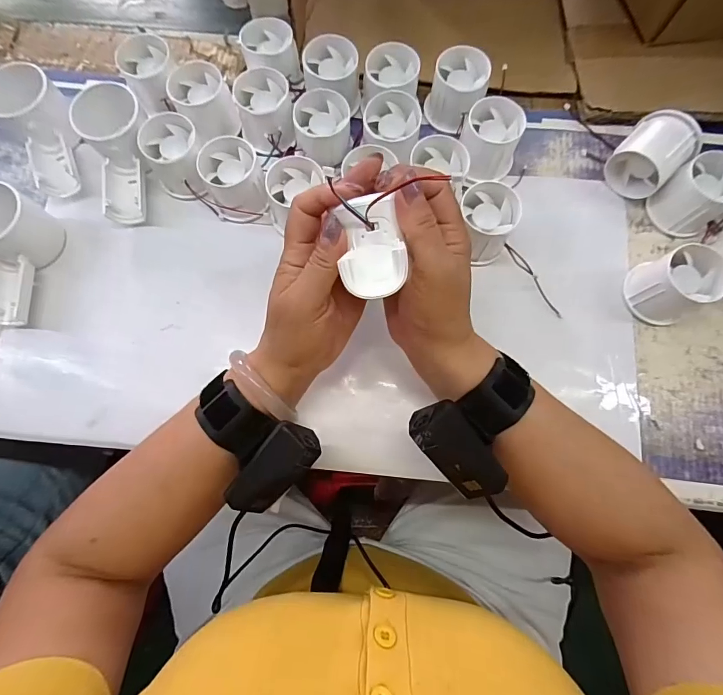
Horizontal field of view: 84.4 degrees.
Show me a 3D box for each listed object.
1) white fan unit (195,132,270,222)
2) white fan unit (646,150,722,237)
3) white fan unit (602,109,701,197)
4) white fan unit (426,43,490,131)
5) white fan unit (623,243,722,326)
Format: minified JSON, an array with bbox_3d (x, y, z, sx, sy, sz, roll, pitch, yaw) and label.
[{"bbox_3d":[-0.116,-0.152,0.365,0.052,0.047,0.056,0,76,0],"label":"white fan unit"},{"bbox_3d":[0.301,-0.135,0.357,0.052,0.049,0.054,-32,78,-7],"label":"white fan unit"},{"bbox_3d":[0.263,-0.171,0.362,0.059,0.055,0.053,41,79,10],"label":"white fan unit"},{"bbox_3d":[0.091,-0.244,0.389,0.051,0.054,0.057,20,77,5],"label":"white fan unit"},{"bbox_3d":[0.262,-0.053,0.337,0.054,0.052,0.054,0,76,0],"label":"white fan unit"}]

